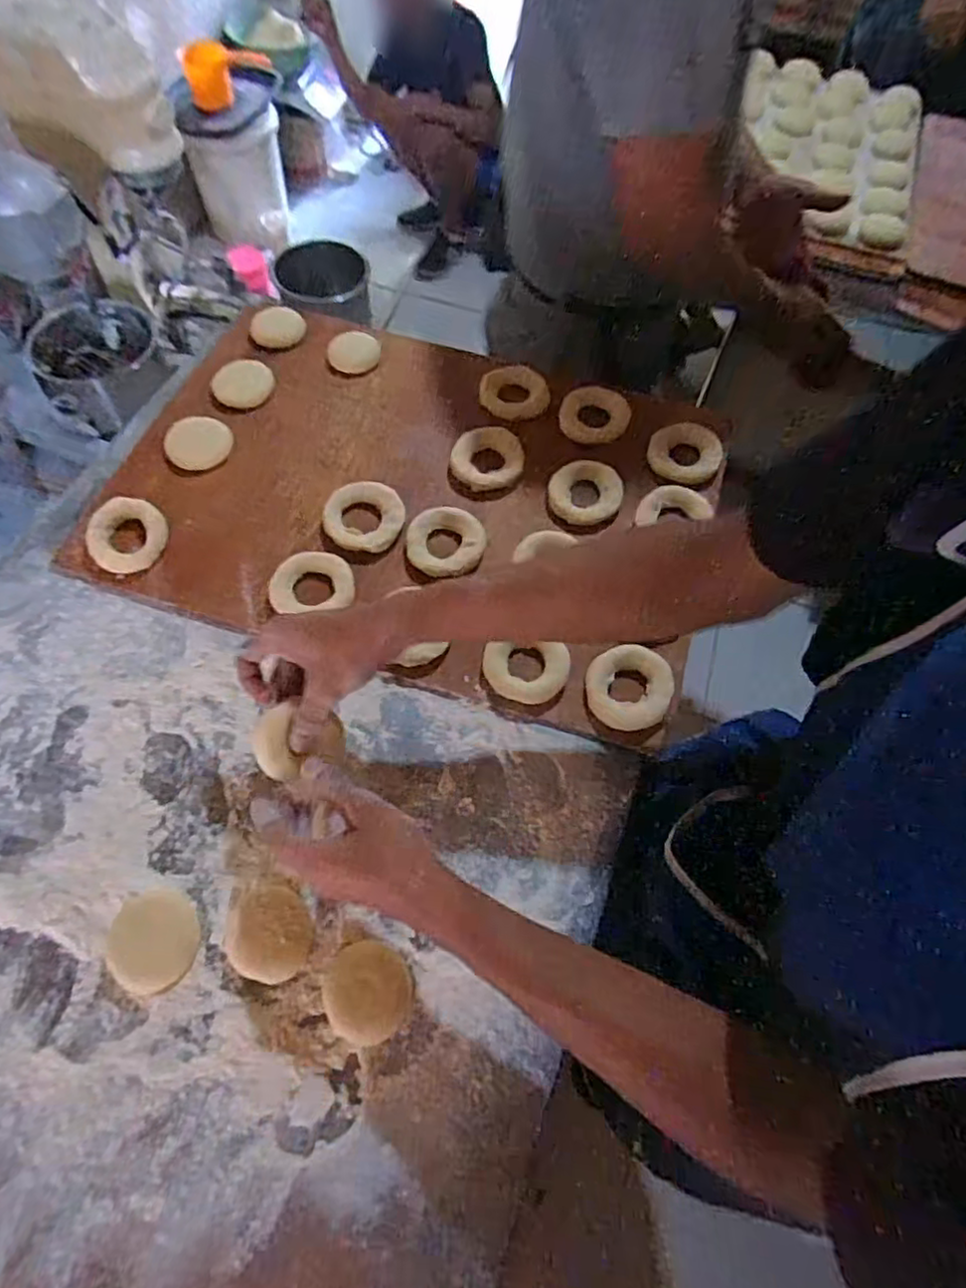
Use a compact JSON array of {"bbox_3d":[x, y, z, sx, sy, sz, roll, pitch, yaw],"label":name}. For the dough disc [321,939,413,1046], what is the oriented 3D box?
[{"bbox_3d":[-0.084,0.252,0.483,0.063,0.011,0.063,1,65,-2],"label":"dough disc"}]

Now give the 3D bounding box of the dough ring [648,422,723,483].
[{"bbox_3d":[0.213,-0.204,0.700,0.073,0.012,0.065,22,66,8],"label":"dough ring"}]

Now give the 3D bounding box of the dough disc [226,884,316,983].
[{"bbox_3d":[-0.157,0.214,0.493,0.057,0.022,0.064,4,65,-1],"label":"dough disc"}]

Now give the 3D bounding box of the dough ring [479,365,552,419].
[{"bbox_3d":[0.037,-0.285,0.741,0.076,0.021,0.065,12,65,3],"label":"dough ring"}]

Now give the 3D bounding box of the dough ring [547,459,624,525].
[{"bbox_3d":[0.108,-0.158,0.691,0.073,0.013,0.074,1,65,-2],"label":"dough ring"}]

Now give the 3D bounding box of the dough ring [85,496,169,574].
[{"bbox_3d":[-0.341,-0.105,0.638,0.064,0.021,0.074,3,65,-1],"label":"dough ring"}]

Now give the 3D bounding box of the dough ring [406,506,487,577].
[{"bbox_3d":[-0.036,-0.101,0.648,0.075,0.015,0.075,4,65,-1],"label":"dough ring"}]

